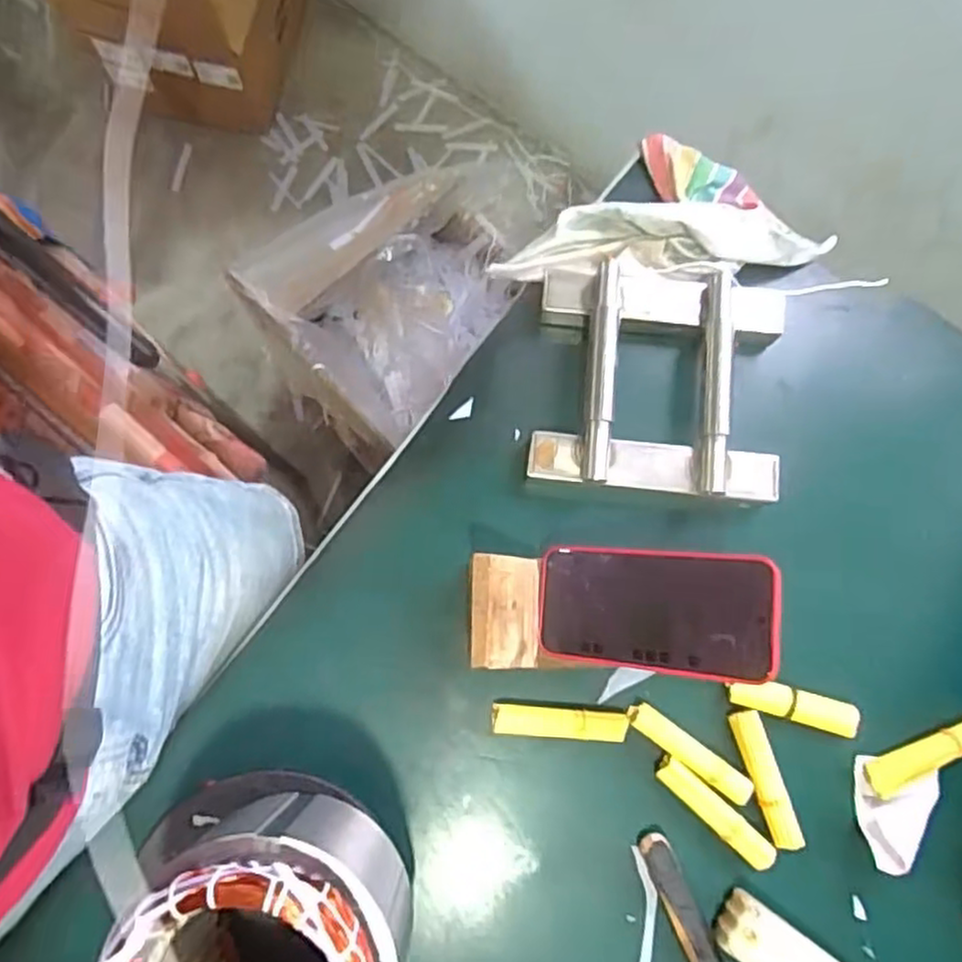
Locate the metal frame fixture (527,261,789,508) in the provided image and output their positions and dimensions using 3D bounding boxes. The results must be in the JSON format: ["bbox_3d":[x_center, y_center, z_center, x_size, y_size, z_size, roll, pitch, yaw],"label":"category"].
[{"bbox_3d":[0.144,-0.080,0.583,0.198,0.055,0.187,6,78,-1],"label":"metal frame fixture"}]

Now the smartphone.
[{"bbox_3d":[0.117,0.089,0.492,0.162,0.009,0.081,-1,81,28],"label":"smartphone"}]

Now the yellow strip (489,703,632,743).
[{"bbox_3d":[0.059,0.181,0.534,0.099,0.009,0.022,4,77,0],"label":"yellow strip"}]

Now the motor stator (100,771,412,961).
[{"bbox_3d":[-0.121,0.278,0.428,0.144,0.178,0.147,13,77,2],"label":"motor stator"}]

